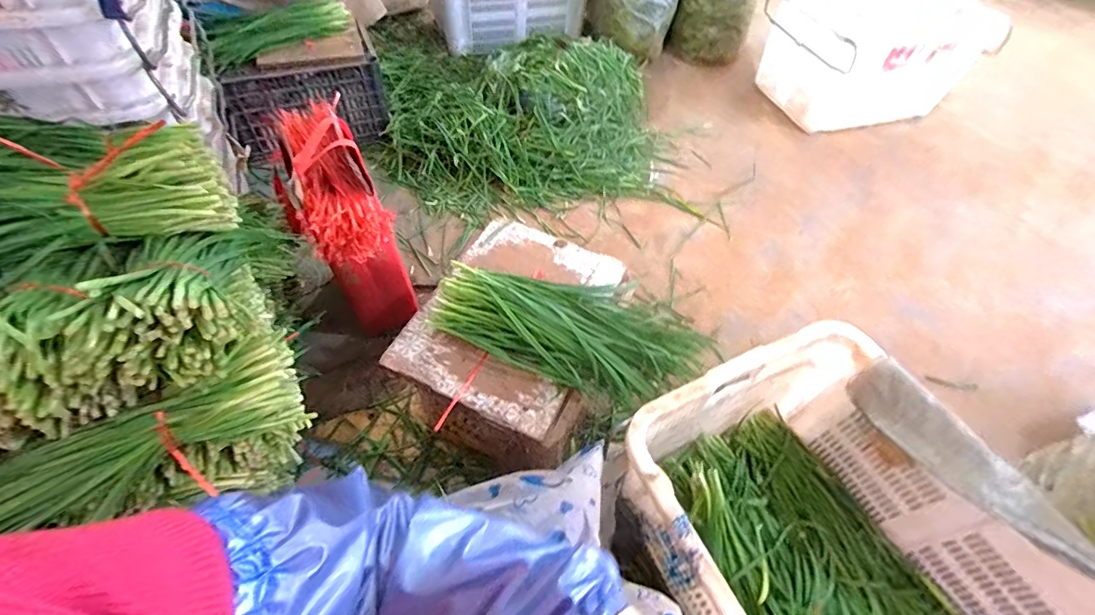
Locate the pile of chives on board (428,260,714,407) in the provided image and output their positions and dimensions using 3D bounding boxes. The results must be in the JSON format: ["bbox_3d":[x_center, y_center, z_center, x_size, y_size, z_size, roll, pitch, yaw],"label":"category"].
[{"bbox_3d":[0.046,0.025,0.843,0.481,0.091,0.220,13,55,5],"label":"pile of chives on board"}]

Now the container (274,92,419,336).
[{"bbox_3d":[-0.435,-0.174,1.008,0.160,0.401,0.395,-24,60,-19],"label":"container"}]

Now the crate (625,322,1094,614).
[{"bbox_3d":[0.451,0.409,0.688,0.475,0.277,0.682,-23,60,-19],"label":"crate"}]

